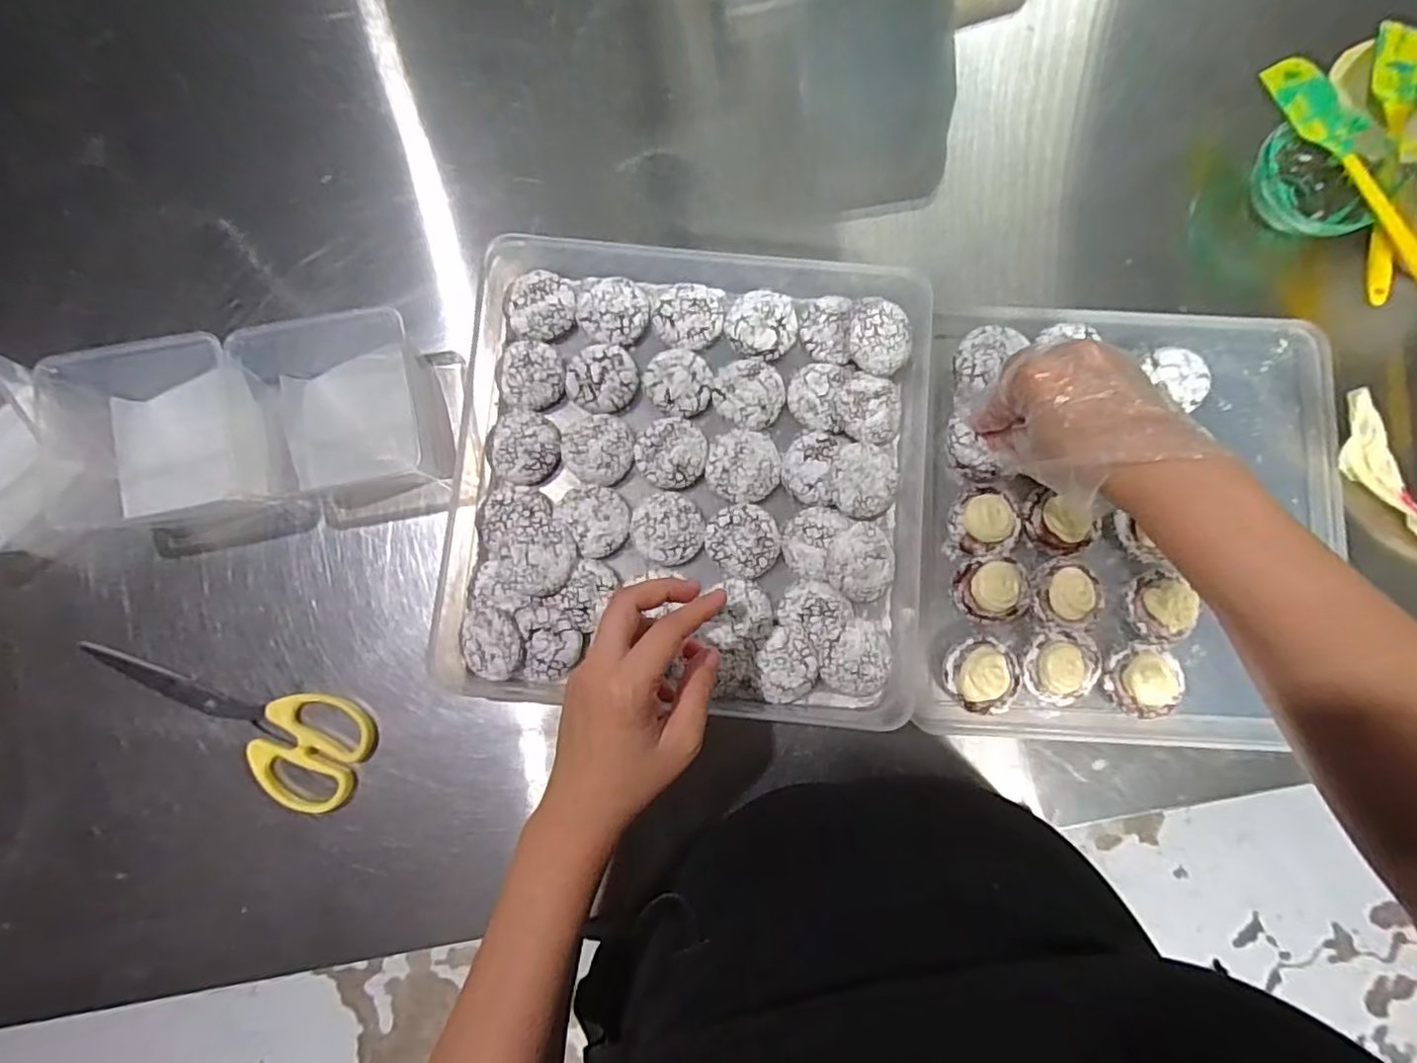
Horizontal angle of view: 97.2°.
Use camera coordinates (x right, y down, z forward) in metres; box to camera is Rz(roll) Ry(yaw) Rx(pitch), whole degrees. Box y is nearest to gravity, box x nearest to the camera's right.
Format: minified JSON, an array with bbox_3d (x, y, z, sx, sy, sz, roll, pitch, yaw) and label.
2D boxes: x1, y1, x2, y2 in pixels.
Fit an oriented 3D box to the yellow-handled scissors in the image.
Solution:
[{"bbox_3d":[-0.312,0.119,0.403,0.190,0.019,0.065,20,85,1],"label":"yellow-handled scissors"}]

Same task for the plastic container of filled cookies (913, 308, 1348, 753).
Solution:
[{"bbox_3d":[0.292,-0.008,0.422,0.270,0.044,0.300,5,88,-1],"label":"plastic container of filled cookies"}]

